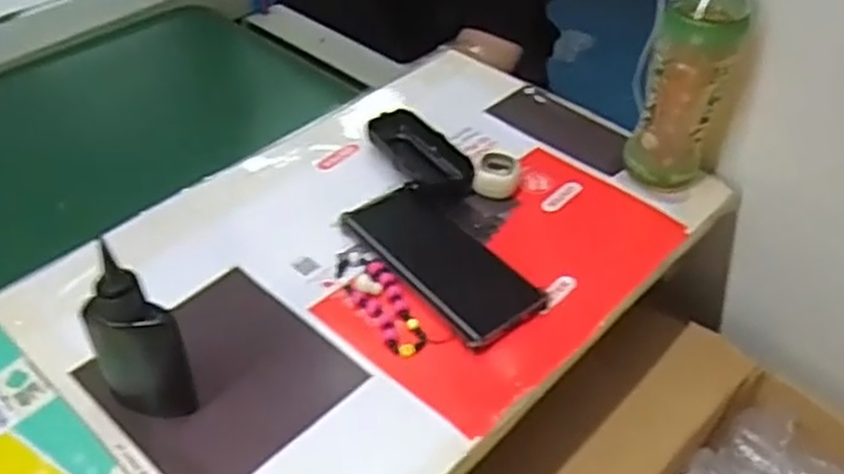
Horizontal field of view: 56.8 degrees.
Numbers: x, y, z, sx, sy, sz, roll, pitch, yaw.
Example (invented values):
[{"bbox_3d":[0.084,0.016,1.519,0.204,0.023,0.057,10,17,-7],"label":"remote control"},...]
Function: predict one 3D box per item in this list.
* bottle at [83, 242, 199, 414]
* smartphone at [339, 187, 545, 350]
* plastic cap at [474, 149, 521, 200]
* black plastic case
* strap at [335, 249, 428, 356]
[{"bbox_3d":[-0.172,0.057,0.466,0.056,0.134,0.024,8,43,6],"label":"bottle"},{"bbox_3d":[0.016,0.014,0.608,0.081,0.011,0.169,-26,50,-28],"label":"smartphone"},{"bbox_3d":[0.065,-0.054,0.669,0.036,0.022,0.039,2,43,-2],"label":"plastic cap"},{"bbox_3d":[-0.005,-0.072,0.686,0.048,0.026,0.104,-24,49,-27],"label":"black plastic case"},{"bbox_3d":[-0.031,0.045,0.574,0.036,0.007,0.104,-20,47,-23],"label":"strap"}]

